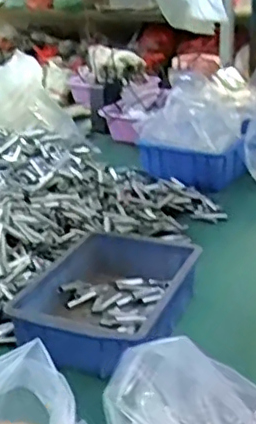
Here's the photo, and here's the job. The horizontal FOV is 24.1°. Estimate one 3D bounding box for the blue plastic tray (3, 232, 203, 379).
[{"bbox_3d":[-0.033,0.110,0.782,0.208,0.063,0.255,6,24,18],"label":"blue plastic tray"}]

